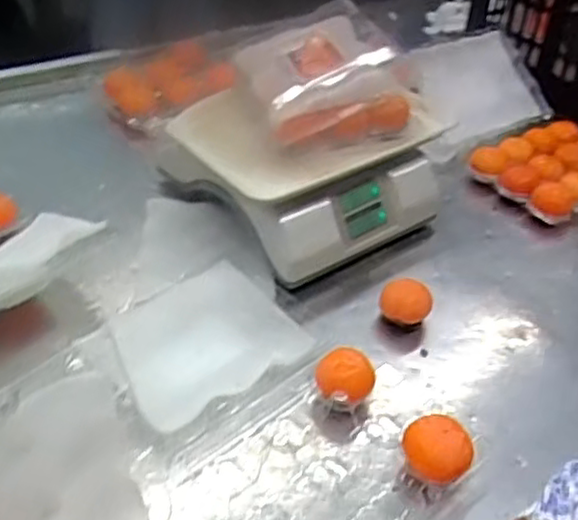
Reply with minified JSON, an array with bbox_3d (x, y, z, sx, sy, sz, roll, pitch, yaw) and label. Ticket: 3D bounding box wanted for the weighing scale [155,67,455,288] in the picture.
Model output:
[{"bbox_3d":[0.022,-0.121,0.858,0.296,0.128,0.270,-28,49,-34],"label":"weighing scale"}]

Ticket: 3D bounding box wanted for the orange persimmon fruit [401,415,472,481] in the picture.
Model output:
[{"bbox_3d":[0.123,0.163,0.590,0.057,0.052,0.053,19,41,17],"label":"orange persimmon fruit"}]

